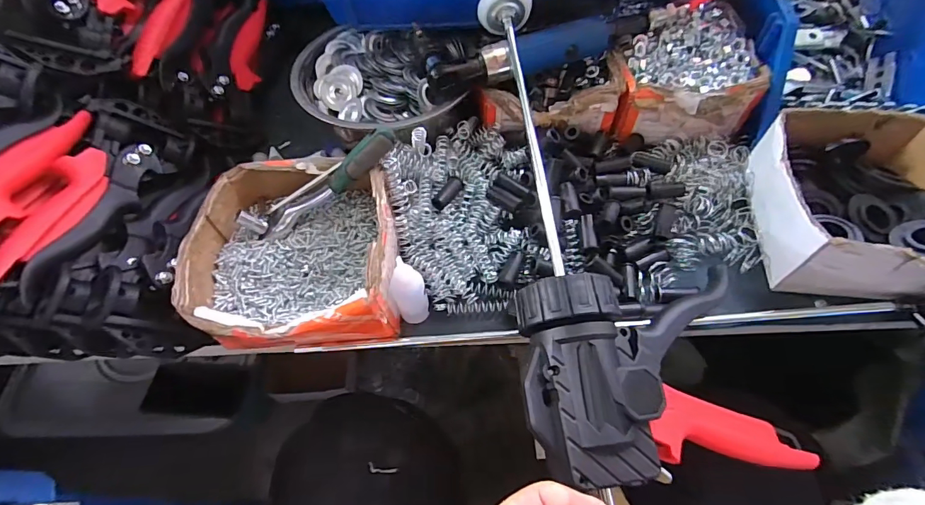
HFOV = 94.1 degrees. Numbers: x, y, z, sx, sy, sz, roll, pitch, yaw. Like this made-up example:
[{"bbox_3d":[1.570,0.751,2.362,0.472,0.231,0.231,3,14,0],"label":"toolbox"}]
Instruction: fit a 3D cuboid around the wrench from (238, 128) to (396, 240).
[{"bbox_3d":[-0.119,-0.057,0.361,0.147,0.029,0.020,-30,59,9],"label":"wrench"}]

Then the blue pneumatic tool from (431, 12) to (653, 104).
[{"bbox_3d":[0.078,-0.193,0.415,0.227,0.037,0.040,-13,58,-6],"label":"blue pneumatic tool"}]

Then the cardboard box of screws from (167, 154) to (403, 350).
[{"bbox_3d":[-0.132,0.001,0.357,0.149,0.070,0.161,-4,58,-1],"label":"cardboard box of screws"}]

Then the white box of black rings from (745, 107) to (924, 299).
[{"bbox_3d":[0.334,-0.045,0.363,0.147,0.068,0.157,8,58,7],"label":"white box of black rings"}]

